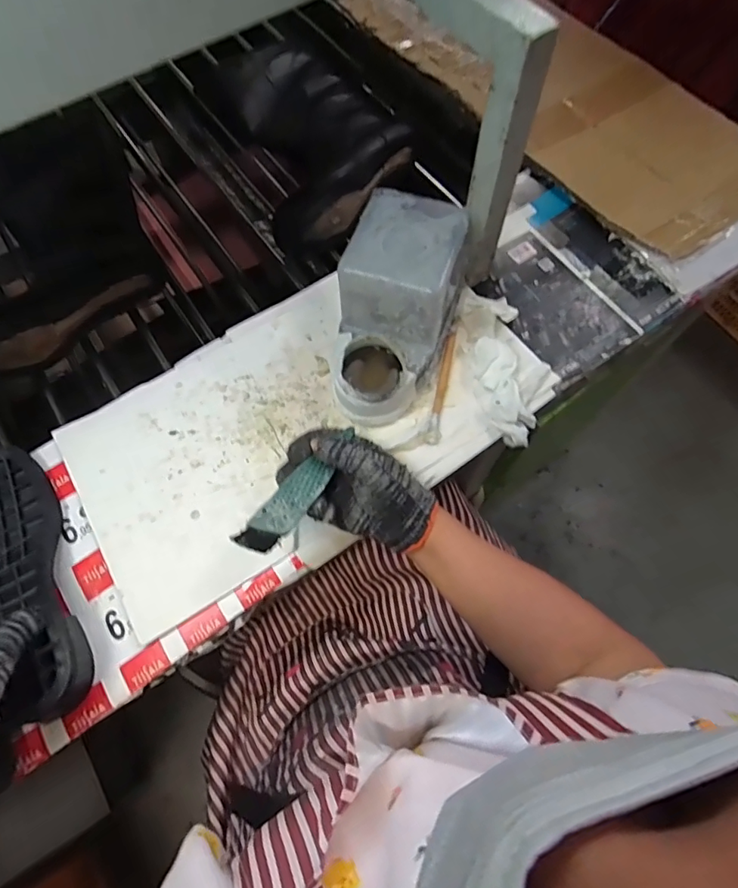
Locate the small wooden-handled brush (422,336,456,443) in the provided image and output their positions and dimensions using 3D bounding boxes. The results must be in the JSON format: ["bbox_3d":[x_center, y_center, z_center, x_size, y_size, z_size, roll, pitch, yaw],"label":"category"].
[{"bbox_3d":[0.076,-0.059,0.509,0.016,0.007,0.132,13,68,6],"label":"small wooden-handled brush"}]

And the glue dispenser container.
[{"bbox_3d":[0.025,-0.129,0.482,0.110,0.115,0.195,13,68,6],"label":"glue dispenser container"}]

